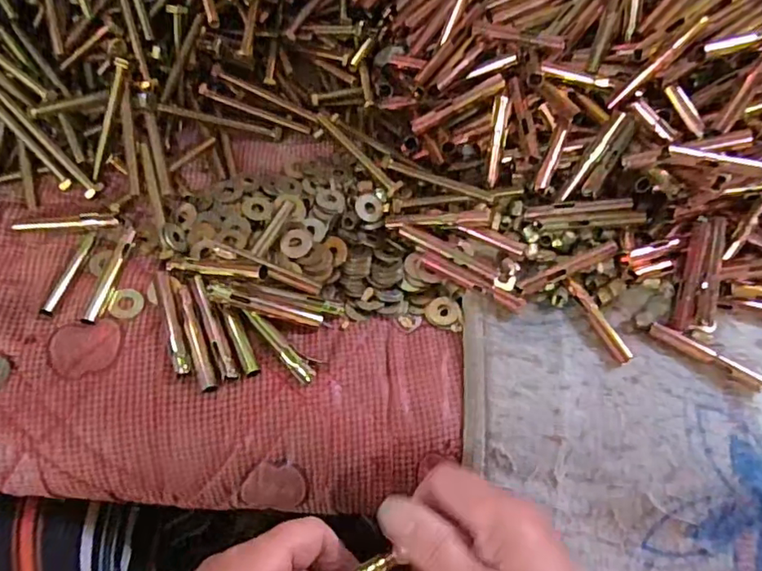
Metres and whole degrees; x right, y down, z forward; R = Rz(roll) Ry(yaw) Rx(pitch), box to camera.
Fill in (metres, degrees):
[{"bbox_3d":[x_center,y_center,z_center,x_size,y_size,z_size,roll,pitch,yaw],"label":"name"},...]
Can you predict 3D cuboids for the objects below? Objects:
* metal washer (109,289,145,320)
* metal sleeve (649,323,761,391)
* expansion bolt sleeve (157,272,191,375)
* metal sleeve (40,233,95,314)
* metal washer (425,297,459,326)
[{"bbox_3d":[-0.147,0.011,0.326,0.018,0.004,0.020,12,56,-10],"label":"metal washer"},{"bbox_3d":[0.191,0.041,0.328,0.068,0.010,0.007,32,66,12],"label":"metal sleeve"},{"bbox_3d":[-0.119,0.020,0.319,0.009,0.006,0.067,-18,66,-12],"label":"expansion bolt sleeve"},{"bbox_3d":[-0.184,-0.007,0.333,0.008,0.006,0.055,12,63,3],"label":"metal sleeve"},{"bbox_3d":[0.038,0.016,0.348,0.020,0.004,0.019,1,63,-3],"label":"metal washer"}]

